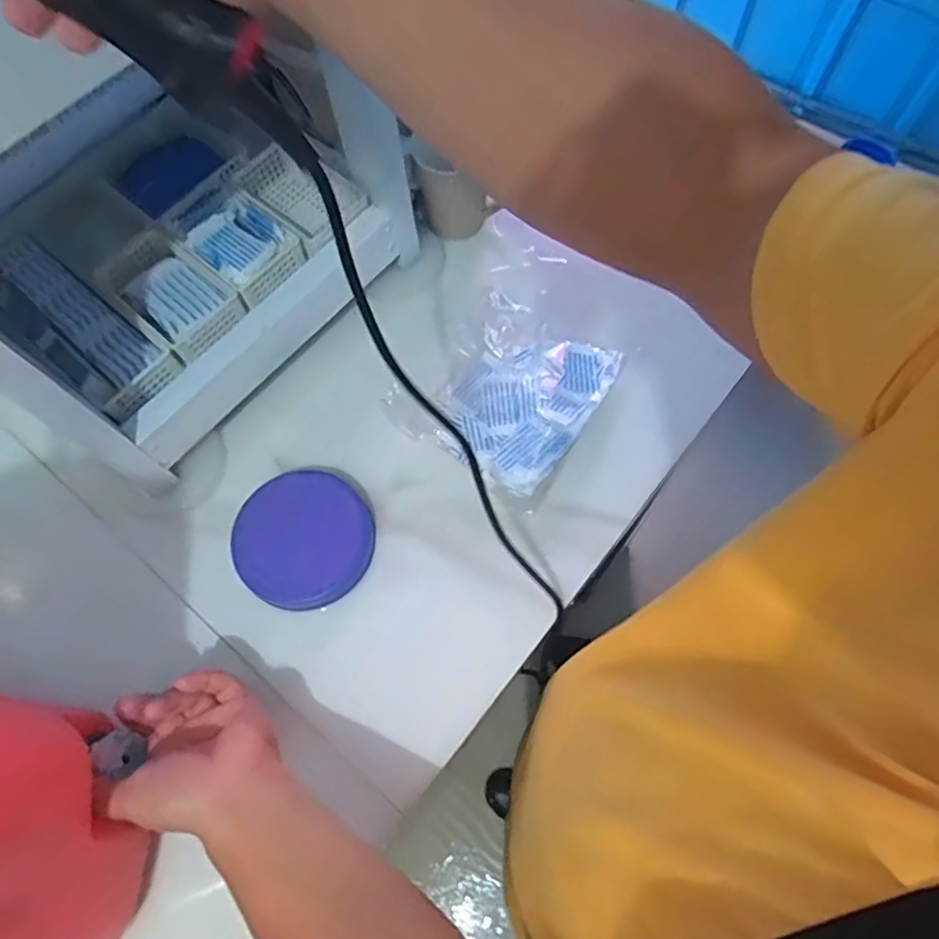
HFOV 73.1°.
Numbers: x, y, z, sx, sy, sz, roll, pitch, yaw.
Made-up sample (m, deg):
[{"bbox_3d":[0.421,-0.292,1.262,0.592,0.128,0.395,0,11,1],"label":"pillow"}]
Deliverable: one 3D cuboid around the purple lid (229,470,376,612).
[{"bbox_3d":[-0.143,0.058,0.545,0.114,0.023,0.114,-1,68,2],"label":"purple lid"}]

